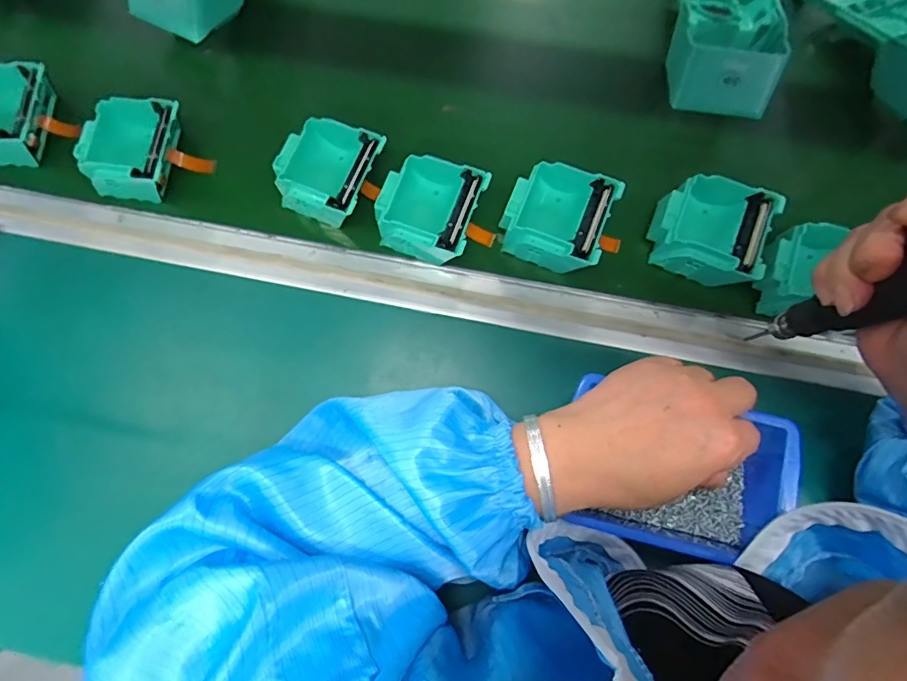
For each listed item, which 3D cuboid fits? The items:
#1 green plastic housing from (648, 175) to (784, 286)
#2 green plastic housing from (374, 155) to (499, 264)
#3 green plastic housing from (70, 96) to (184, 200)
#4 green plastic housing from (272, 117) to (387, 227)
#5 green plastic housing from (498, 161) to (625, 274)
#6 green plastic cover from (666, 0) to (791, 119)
[{"bbox_3d":[0.202,-0.087,0.378,0.084,0.039,0.085,21,80,7],"label":"green plastic housing"},{"bbox_3d":[-0.014,-0.103,0.381,0.089,0.034,0.073,21,80,7],"label":"green plastic housing"},{"bbox_3d":[-0.266,-0.160,0.398,0.081,0.039,0.079,10,79,4],"label":"green plastic housing"},{"bbox_3d":[-0.102,-0.142,0.392,0.076,0.037,0.080,20,80,6],"label":"green plastic housing"},{"bbox_3d":[0.081,-0.096,0.379,0.077,0.039,0.084,26,81,7],"label":"green plastic housing"},{"bbox_3d":[0.234,-0.281,0.413,0.083,0.057,0.180,6,79,4],"label":"green plastic cover"}]

